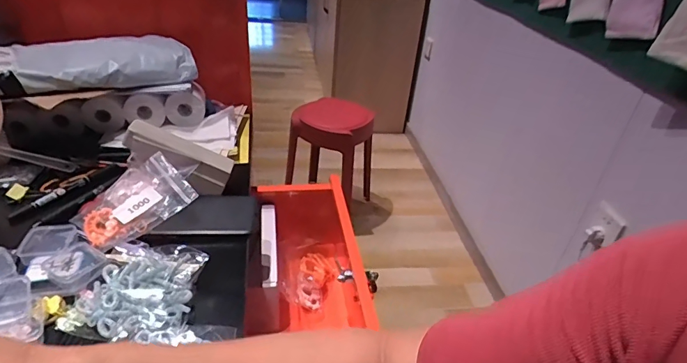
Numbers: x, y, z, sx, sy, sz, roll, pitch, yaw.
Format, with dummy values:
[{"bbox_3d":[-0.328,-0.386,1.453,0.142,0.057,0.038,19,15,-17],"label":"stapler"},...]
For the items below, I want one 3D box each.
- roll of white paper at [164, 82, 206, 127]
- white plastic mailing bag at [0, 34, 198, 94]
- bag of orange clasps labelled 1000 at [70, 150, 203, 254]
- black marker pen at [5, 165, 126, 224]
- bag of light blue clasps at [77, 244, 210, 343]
[{"bbox_3d":[-0.247,-0.121,0.659,0.060,0.053,0.047,-6,35,-17],"label":"roll of white paper"},{"bbox_3d":[-0.365,-0.165,0.592,0.286,0.056,0.113,-15,39,-29],"label":"white plastic mailing bag"},{"bbox_3d":[-0.238,0.022,0.478,0.119,0.024,0.085,-29,64,-18],"label":"bag of orange clasps labelled 1000"},{"bbox_3d":[-0.344,0.011,0.529,0.018,0.015,0.139,23,37,25],"label":"black marker pen"},{"bbox_3d":[-0.191,0.097,0.392,0.101,0.028,0.103,8,33,3],"label":"bag of light blue clasps"}]

